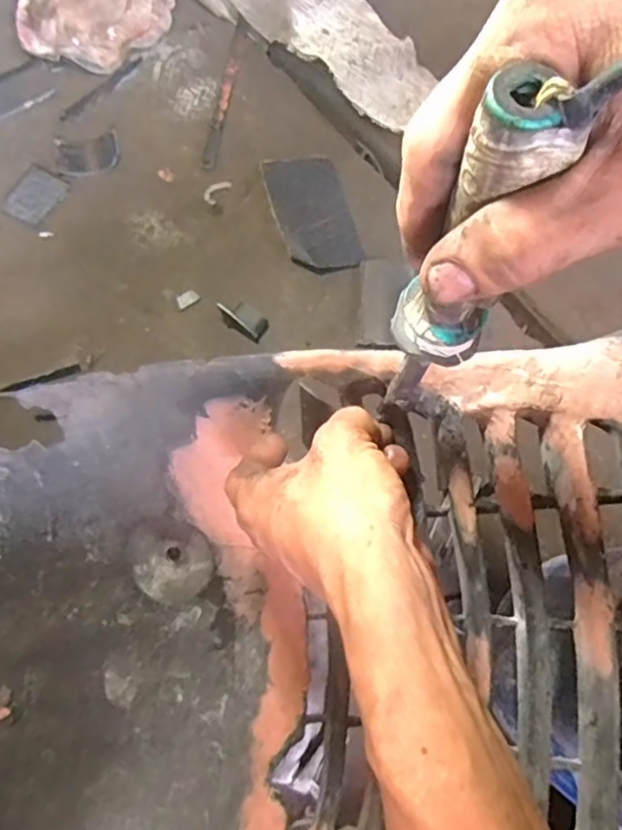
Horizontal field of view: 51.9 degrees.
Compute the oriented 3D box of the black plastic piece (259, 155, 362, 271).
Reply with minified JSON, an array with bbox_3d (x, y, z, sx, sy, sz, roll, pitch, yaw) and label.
[{"bbox_3d":[0.000,-0.178,0.568,0.065,0.018,0.117,-13,73,-5],"label":"black plastic piece"}]

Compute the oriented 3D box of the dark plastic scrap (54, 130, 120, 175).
[{"bbox_3d":[-0.205,-0.240,0.588,0.057,0.009,0.041,-12,73,-5],"label":"dark plastic scrap"}]

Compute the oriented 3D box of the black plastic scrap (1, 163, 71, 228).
[{"bbox_3d":[-0.247,-0.197,0.575,0.039,0.011,0.053,26,74,7],"label":"black plastic scrap"}]

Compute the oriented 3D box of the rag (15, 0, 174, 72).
[{"bbox_3d":[-0.214,-0.413,0.642,0.143,0.018,0.150,11,72,2],"label":"rag"}]

